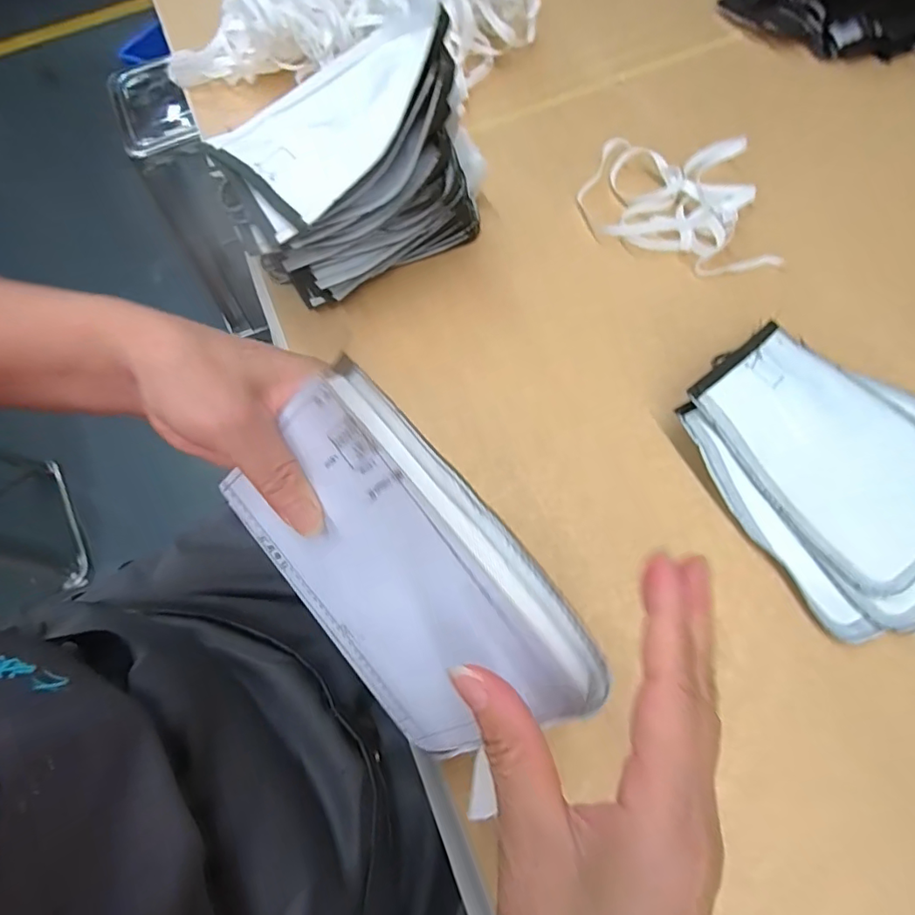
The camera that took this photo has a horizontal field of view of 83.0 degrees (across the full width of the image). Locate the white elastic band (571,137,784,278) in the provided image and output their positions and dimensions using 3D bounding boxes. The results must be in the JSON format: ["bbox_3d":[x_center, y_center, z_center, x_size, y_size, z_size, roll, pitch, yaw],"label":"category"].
[{"bbox_3d":[0.200,-0.239,0.477,0.163,0.024,0.149,5,66,7],"label":"white elastic band"}]

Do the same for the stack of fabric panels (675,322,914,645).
[{"bbox_3d":[0.290,0.006,0.359,0.200,0.035,0.247,-29,67,-8],"label":"stack of fabric panels"}]

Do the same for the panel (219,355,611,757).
[{"bbox_3d":[-0.027,0.056,0.246,0.176,0.118,0.017,53,35,-2],"label":"panel"}]

